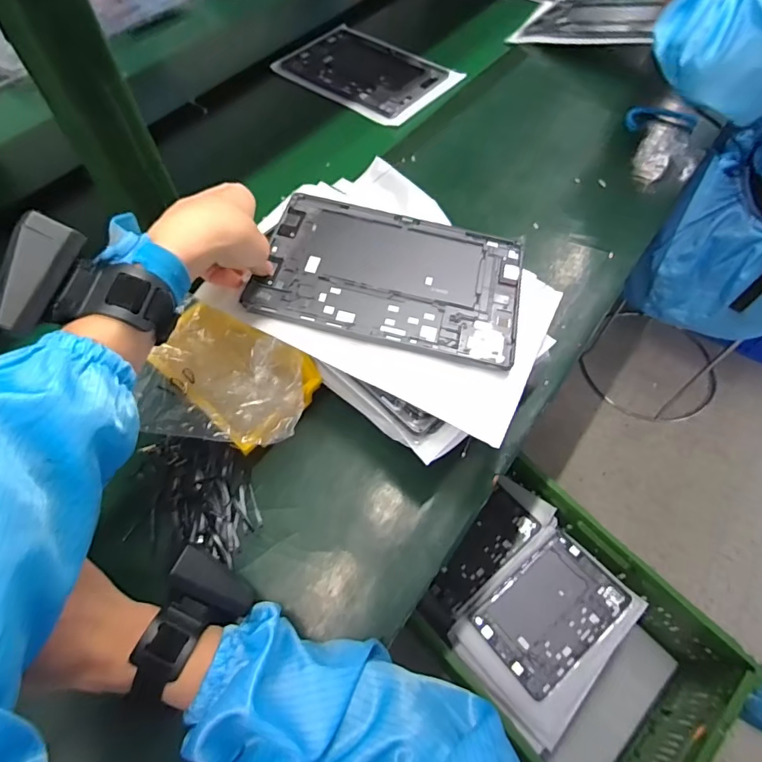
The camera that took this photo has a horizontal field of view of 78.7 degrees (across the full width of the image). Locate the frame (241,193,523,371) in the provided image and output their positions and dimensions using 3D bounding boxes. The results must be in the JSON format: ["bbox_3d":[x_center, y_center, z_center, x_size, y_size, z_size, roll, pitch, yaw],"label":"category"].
[{"bbox_3d":[0.012,-0.107,0.465,0.250,0.008,0.166,13,59,3],"label":"frame"}]

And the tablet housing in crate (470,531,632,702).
[{"bbox_3d":[0.319,0.425,0.869,0.262,0.014,0.169,-34,57,-19],"label":"tablet housing in crate"}]

